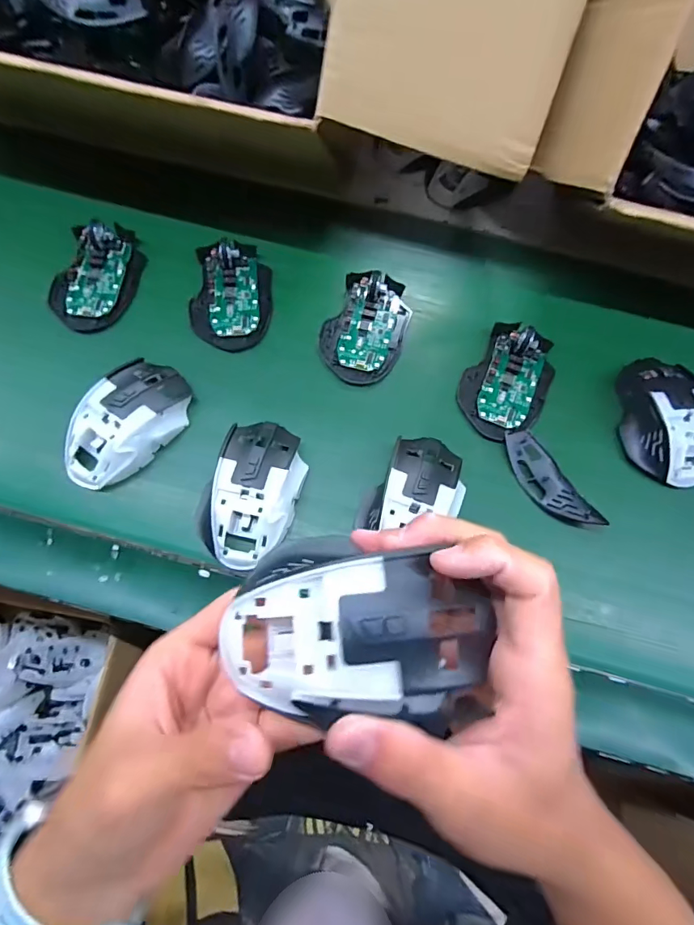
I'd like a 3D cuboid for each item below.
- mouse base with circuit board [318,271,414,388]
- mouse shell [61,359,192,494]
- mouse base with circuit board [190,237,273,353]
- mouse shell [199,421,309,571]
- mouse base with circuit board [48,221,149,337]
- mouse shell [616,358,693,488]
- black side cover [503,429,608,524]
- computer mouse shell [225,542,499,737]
[{"bbox_3d":[0.019,-0.131,0.418,0.074,0.031,0.106,13,69,3],"label":"mouse base with circuit board"},{"bbox_3d":[-0.181,-0.035,0.364,0.064,0.036,0.114,37,72,11],"label":"mouse shell"},{"bbox_3d":[-0.108,-0.162,0.421,0.073,0.022,0.111,4,69,-1],"label":"mouse base with circuit board"},{"bbox_3d":[-0.073,0.020,0.351,0.070,0.036,0.114,12,69,2],"label":"mouse shell"},{"bbox_3d":[-0.238,-0.179,0.425,0.068,0.028,0.111,17,70,4],"label":"mouse base with circuit board"},{"bbox_3d":[0.275,-0.040,0.389,0.065,0.034,0.115,-3,70,-4],"label":"mouse shell"},{"bbox_3d":[0.167,0.016,0.375,0.031,0.009,0.099,-29,73,-12],"label":"black side cover"},{"bbox_3d":[0.004,0.069,0.184,0.109,0.038,0.065,6,69,0],"label":"computer mouse shell"}]

